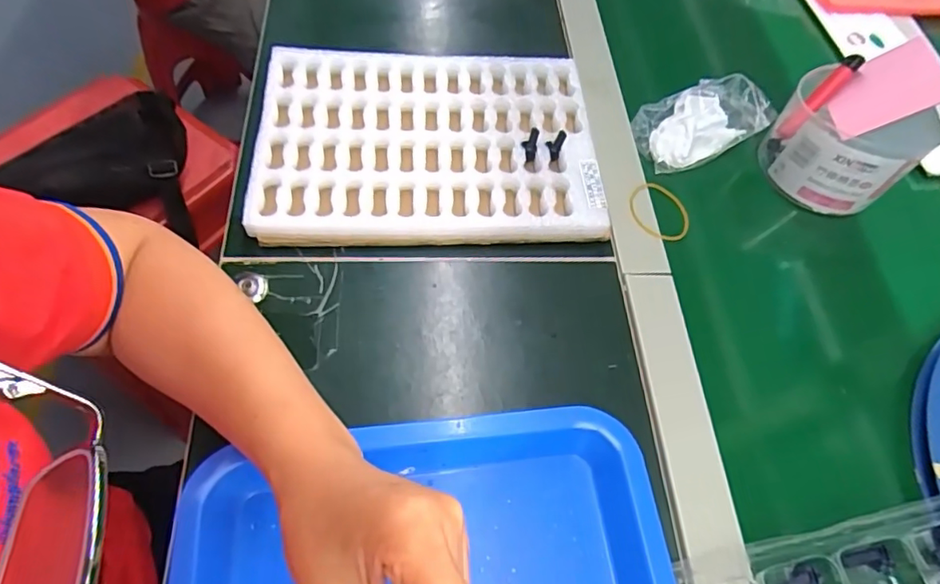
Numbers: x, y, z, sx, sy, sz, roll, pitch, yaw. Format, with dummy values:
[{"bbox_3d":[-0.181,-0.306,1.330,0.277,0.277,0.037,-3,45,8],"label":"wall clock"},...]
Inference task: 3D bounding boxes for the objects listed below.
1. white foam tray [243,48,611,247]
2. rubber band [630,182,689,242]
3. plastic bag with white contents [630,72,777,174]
[{"bbox_3d":[-0.034,-0.122,0.466,0.268,0.034,0.187,-2,61,-5],"label":"white foam tray"},{"bbox_3d":[0.160,-0.067,0.472,0.053,0.008,0.054,7,63,-15],"label":"rubber band"},{"bbox_3d":[0.212,-0.159,0.509,0.123,0.028,0.072,-27,66,-17],"label":"plastic bag with white contents"}]

